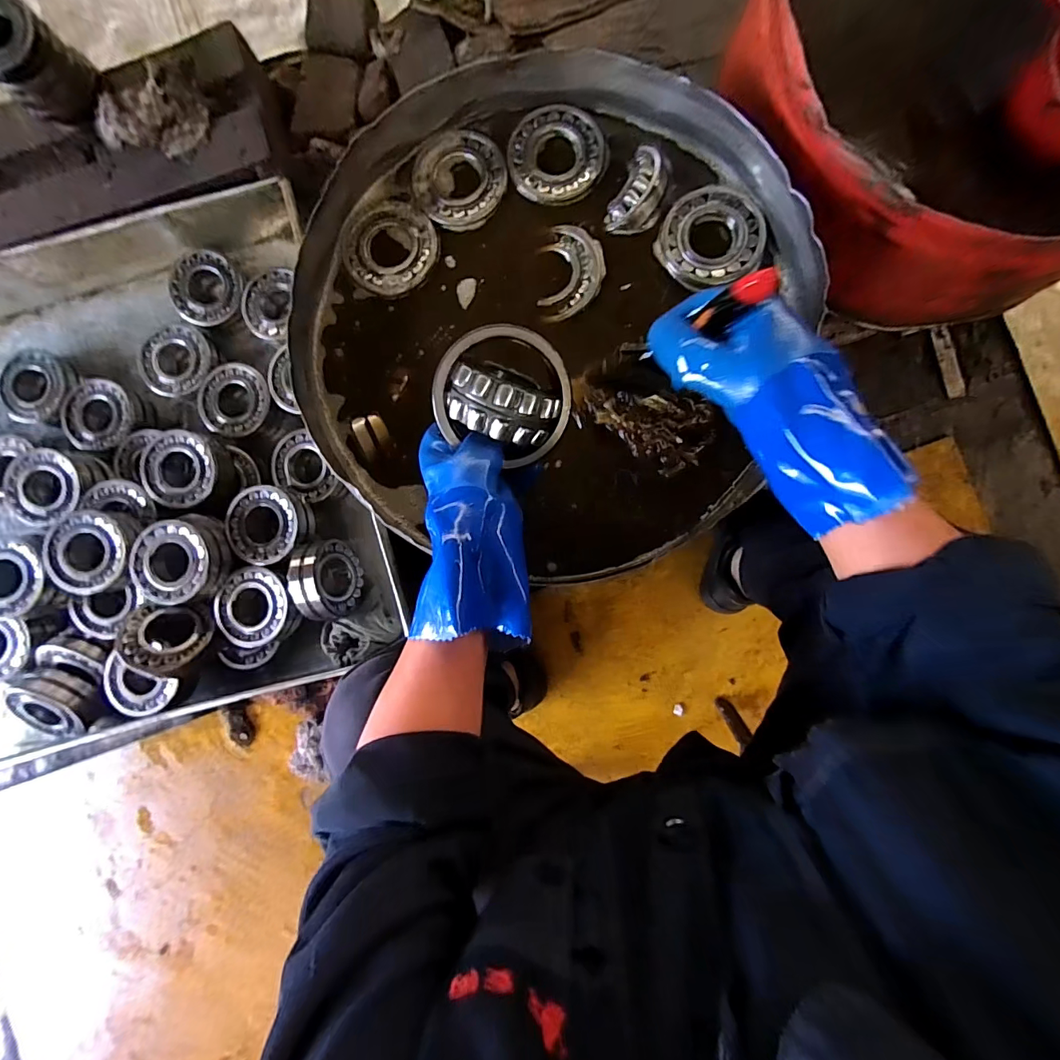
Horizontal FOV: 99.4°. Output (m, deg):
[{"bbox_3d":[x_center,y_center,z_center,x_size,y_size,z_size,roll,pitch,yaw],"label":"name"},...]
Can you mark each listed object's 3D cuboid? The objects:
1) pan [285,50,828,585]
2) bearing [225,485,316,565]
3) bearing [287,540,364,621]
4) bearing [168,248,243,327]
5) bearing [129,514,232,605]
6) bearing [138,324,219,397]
[{"bbox_3d":[0.020,-0.239,0.521,0.529,0.093,0.550,0,88,3],"label":"pan"},{"bbox_3d":[-0.372,-0.009,0.645,0.105,0.034,0.109,0,88,3],"label":"bearing"},{"bbox_3d":[-0.296,0.072,0.641,0.058,0.097,0.108,-9,88,3],"label":"bearing"},{"bbox_3d":[-0.491,-0.366,0.679,0.097,0.018,0.104,-3,105,-10],"label":"bearing"},{"bbox_3d":[-0.468,0.040,0.606,0.105,0.048,0.108,0,88,3],"label":"bearing"},{"bbox_3d":[-0.540,-0.259,0.687,0.104,0.037,0.104,0,88,3],"label":"bearing"}]

